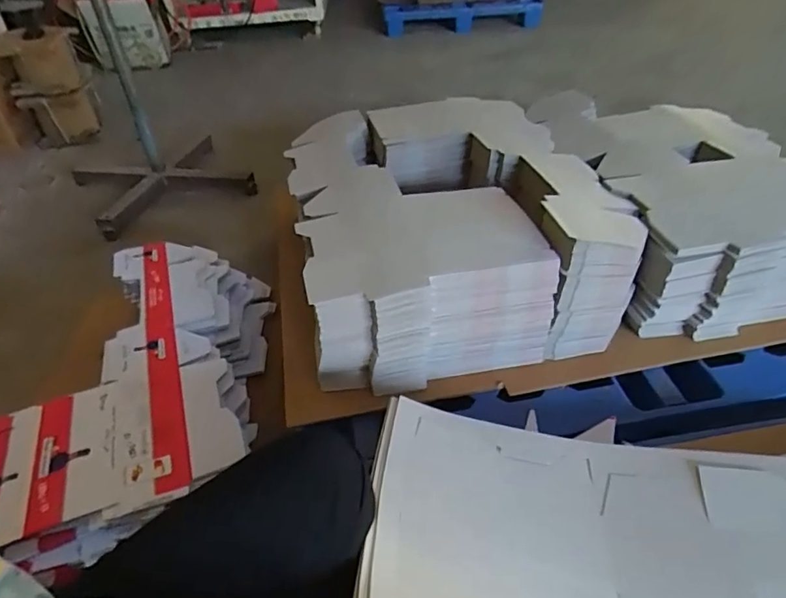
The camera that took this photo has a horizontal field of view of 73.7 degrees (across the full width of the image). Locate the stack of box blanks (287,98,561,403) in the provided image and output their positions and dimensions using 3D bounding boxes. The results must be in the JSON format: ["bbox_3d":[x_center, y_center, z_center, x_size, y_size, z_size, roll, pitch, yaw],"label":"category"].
[{"bbox_3d":[0.072,-0.168,1.043,0.508,0.219,0.671,-9,38,-9],"label":"stack of box blanks"}]

